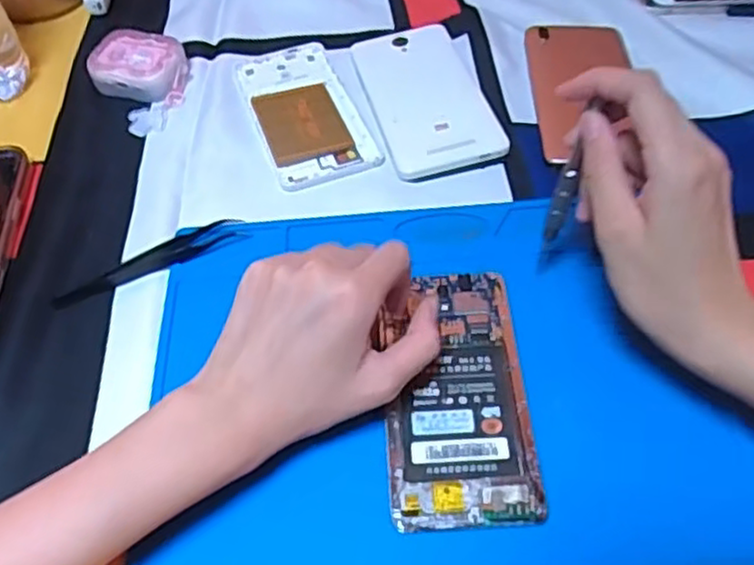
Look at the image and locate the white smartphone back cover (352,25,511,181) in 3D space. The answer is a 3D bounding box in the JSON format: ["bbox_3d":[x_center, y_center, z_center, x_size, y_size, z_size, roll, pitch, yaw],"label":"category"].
[{"bbox_3d":[0.033,-0.134,0.500,0.073,0.013,0.149,-12,54,-6],"label":"white smartphone back cover"}]

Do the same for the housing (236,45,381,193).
[{"bbox_3d":[-0.052,-0.125,0.503,0.069,0.004,0.151,-18,55,-10],"label":"housing"}]

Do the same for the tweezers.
[{"bbox_3d":[-0.134,-0.013,0.422,0.114,0.009,0.018,-24,56,-14],"label":"tweezers"}]

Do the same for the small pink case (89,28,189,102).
[{"bbox_3d":[-0.175,-0.160,0.527,0.066,0.025,0.053,13,55,12],"label":"small pink case"}]

